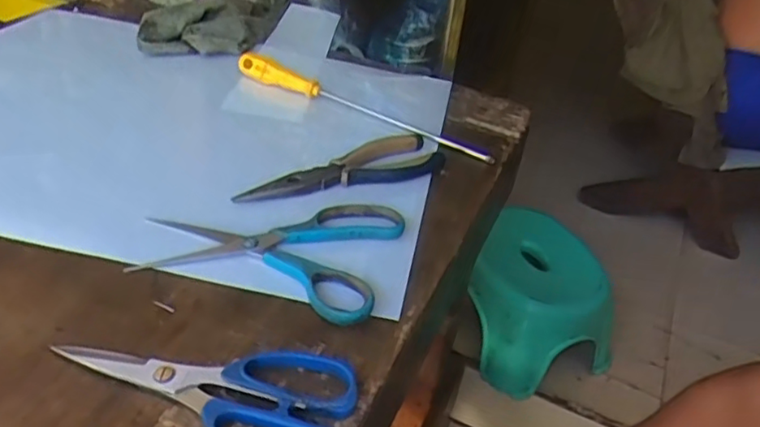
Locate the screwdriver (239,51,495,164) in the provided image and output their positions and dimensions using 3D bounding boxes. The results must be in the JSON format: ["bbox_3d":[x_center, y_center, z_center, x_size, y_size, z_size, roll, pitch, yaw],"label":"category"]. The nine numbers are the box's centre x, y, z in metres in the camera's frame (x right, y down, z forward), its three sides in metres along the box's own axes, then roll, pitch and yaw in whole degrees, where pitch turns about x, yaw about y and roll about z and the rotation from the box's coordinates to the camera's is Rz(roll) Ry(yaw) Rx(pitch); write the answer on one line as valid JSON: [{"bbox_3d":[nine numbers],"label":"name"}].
[{"bbox_3d":[-0.025,-0.113,0.638,0.302,0.032,0.021,24,39,23],"label":"screwdriver"}]

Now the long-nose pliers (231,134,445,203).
[{"bbox_3d":[-0.032,-0.036,0.537,0.186,0.015,0.053,-16,41,-27],"label":"long-nose pliers"}]

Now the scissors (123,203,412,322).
[{"bbox_3d":[-0.081,0.019,0.461,0.178,0.012,0.123,13,36,9],"label":"scissors"}]

